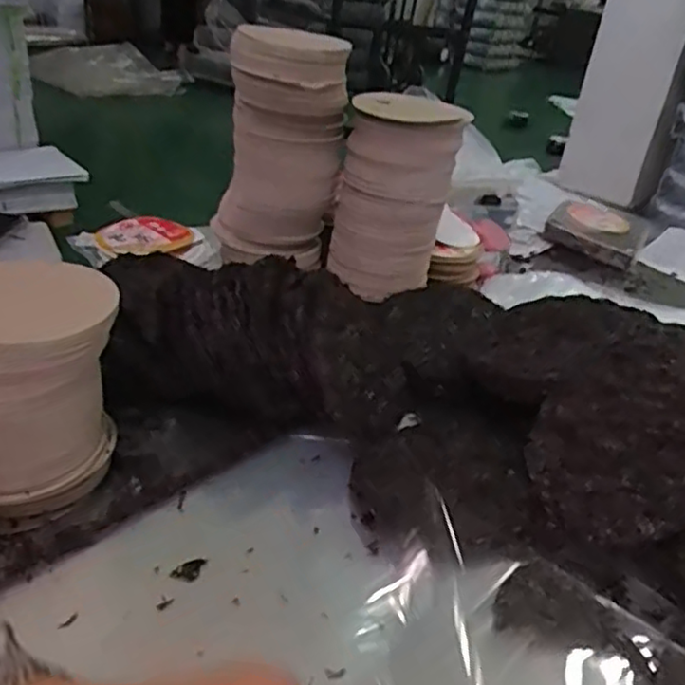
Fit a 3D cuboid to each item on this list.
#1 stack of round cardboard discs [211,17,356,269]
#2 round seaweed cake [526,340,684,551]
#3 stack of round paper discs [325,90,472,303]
[{"bbox_3d":[-0.093,-0.301,1.039,0.175,0.317,0.213,5,31,-4],"label":"stack of round cardboard discs"},{"bbox_3d":[0.286,0.099,0.687,0.032,0.207,0.192,34,26,-38],"label":"round seaweed cake"},{"bbox_3d":[0.074,-0.219,1.020,0.151,0.269,0.128,-14,37,-32],"label":"stack of round paper discs"}]

